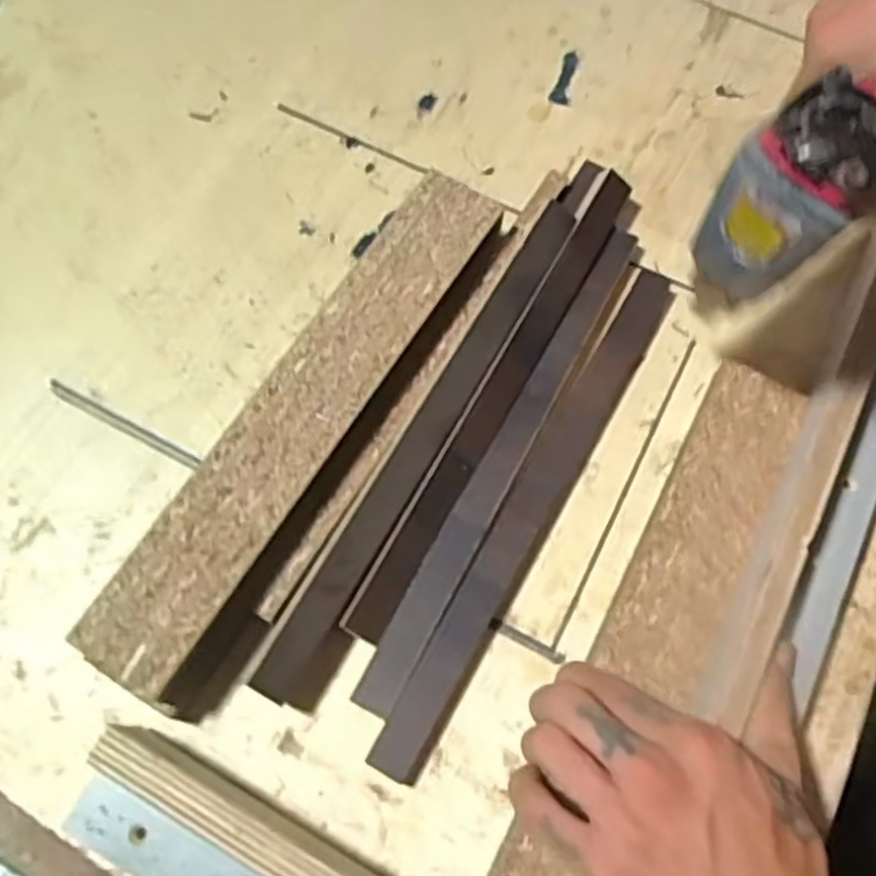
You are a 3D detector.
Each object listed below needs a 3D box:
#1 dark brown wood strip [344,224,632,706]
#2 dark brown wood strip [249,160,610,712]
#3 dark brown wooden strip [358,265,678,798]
[{"bbox_3d":[0.040,0.006,0.423,0.021,0.013,0.300,28,69,9],"label":"dark brown wood strip"},{"bbox_3d":[0.012,-0.020,0.422,0.028,0.027,0.349,29,70,9],"label":"dark brown wood strip"},{"bbox_3d":[0.053,0.030,0.416,0.024,0.012,0.308,29,69,9],"label":"dark brown wooden strip"}]

